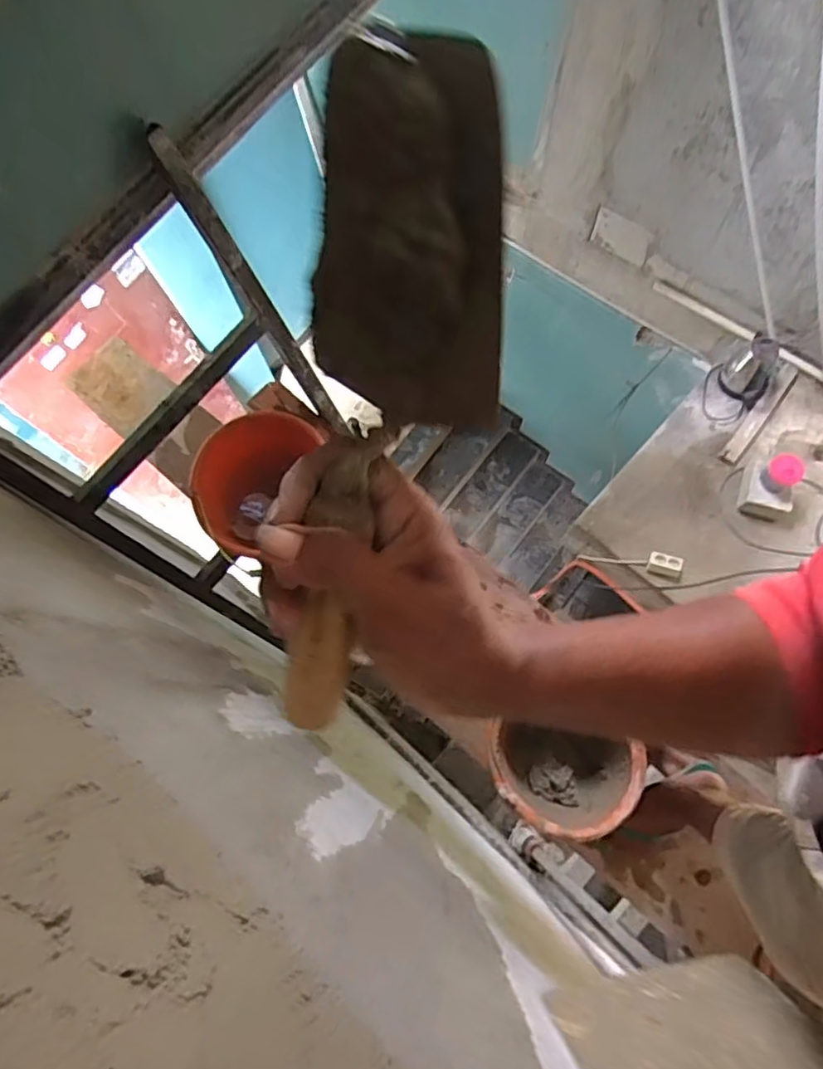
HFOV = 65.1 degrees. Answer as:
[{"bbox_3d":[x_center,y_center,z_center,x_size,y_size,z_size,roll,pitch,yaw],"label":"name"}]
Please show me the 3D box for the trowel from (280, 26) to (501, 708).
[{"bbox_3d":[-0.012,-0.035,0.270,0.075,0.275,0.045,15,30,6],"label":"trowel"}]

